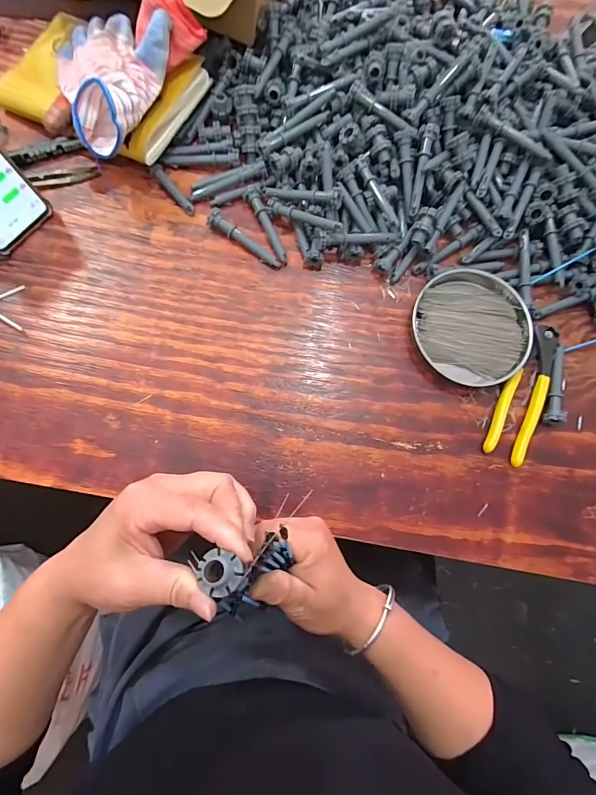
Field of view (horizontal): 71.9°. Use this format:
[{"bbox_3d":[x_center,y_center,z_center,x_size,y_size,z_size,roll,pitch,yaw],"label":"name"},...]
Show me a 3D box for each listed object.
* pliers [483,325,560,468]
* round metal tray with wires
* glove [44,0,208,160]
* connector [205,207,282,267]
[{"bbox_3d":[0.251,-0.009,0.451,0.044,0.012,0.163,23,77,1],"label":"pliers"},{"bbox_3d":[0.196,-0.079,0.460,0.123,0.016,0.133,1,77,-4],"label":"round metal tray with wires"},{"bbox_3d":[-0.197,-0.347,0.420,0.133,0.046,0.176,29,77,2],"label":"glove"},{"bbox_3d":[-0.059,-0.178,0.465,0.094,0.016,0.017,32,77,3],"label":"connector"}]

